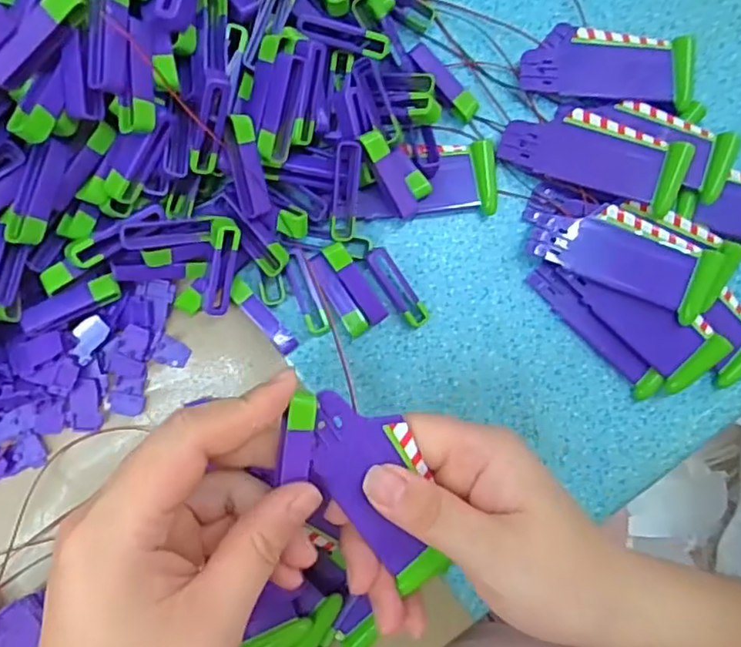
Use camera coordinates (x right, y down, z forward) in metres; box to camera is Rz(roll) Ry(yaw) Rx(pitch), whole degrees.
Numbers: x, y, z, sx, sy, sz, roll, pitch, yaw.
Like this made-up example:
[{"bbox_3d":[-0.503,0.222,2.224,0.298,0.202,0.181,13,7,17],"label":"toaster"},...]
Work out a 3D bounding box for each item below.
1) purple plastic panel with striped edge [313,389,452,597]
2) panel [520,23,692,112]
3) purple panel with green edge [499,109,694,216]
[{"bbox_3d":[0.004,0.063,0.233,0.037,0.008,0.086,-24,103,-4],"label":"purple plastic panel with striped edge"},{"bbox_3d":[0.122,-0.135,0.315,0.086,0.015,0.037,8,87,-3],"label":"panel"},{"bbox_3d":[0.111,-0.085,0.306,0.088,0.007,0.038,18,87,14],"label":"purple panel with green edge"}]

